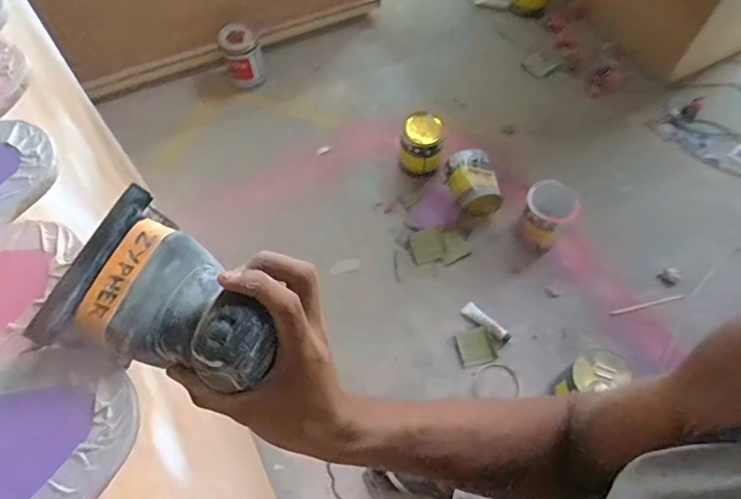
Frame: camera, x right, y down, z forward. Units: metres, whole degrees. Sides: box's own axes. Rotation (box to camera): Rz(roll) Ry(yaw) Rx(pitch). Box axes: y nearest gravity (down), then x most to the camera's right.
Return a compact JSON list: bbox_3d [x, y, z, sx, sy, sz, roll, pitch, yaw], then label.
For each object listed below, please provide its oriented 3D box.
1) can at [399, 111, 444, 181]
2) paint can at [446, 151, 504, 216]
[{"bbox_3d":[0.188,-0.390,1.798,0.149,0.194,0.158,0,62,0],"label":"can"},{"bbox_3d":[0.376,-0.235,1.787,0.160,0.151,0.220,-17,63,-9],"label":"paint can"}]

